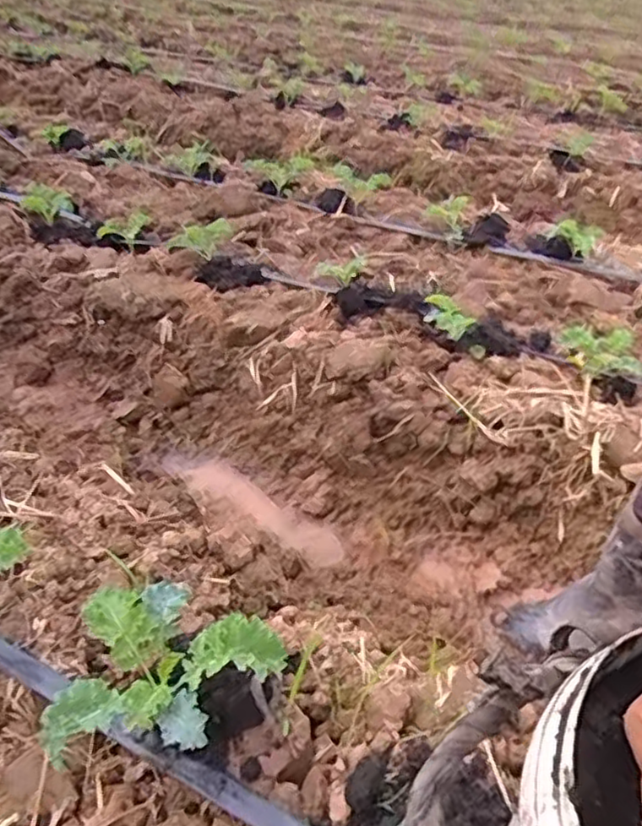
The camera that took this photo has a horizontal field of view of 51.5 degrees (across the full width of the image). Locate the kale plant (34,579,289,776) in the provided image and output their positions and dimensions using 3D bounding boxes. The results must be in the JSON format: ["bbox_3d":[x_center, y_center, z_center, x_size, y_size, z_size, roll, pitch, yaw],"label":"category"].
[{"bbox_3d":[-0.132,0.236,0.533,0.153,0.127,0.161,22,41,23],"label":"kale plant"}]

